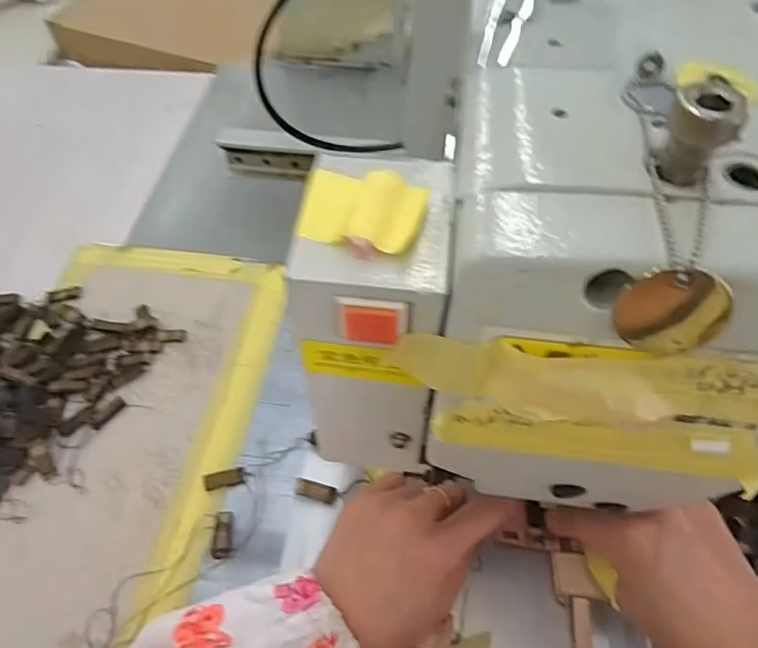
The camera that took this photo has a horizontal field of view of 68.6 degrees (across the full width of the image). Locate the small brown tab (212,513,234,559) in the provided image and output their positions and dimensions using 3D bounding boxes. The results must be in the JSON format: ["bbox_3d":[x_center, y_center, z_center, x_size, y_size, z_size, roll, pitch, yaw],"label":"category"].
[{"bbox_3d":[-0.095,0.129,0.339,0.011,0.005,0.026,1,55,2],"label":"small brown tab"}]

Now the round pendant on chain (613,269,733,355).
[{"bbox_3d":[0.069,-0.003,0.131,0.024,0.024,0.004,-7,38,24],"label":"round pendant on chain"}]

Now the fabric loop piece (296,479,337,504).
[{"bbox_3d":[-0.040,0.105,0.350,0.026,0.004,0.010,18,55,-5],"label":"fabric loop piece"}]

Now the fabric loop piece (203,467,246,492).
[{"bbox_3d":[-0.100,0.100,0.359,0.025,0.004,0.011,-12,56,-7],"label":"fabric loop piece"}]

